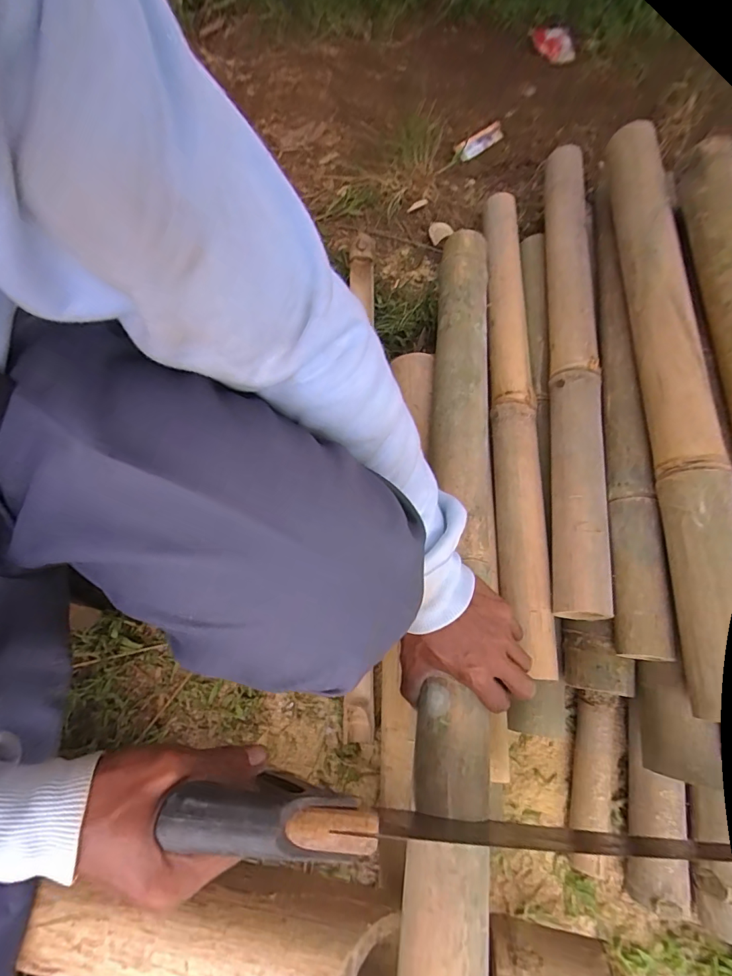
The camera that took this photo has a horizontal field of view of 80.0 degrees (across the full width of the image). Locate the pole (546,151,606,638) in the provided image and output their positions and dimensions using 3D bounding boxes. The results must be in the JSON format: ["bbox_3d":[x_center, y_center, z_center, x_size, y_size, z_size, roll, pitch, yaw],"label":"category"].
[{"bbox_3d":[0.251,-0.172,0.538,0.048,0.047,0.638,7,72,-1],"label":"pole"}]

